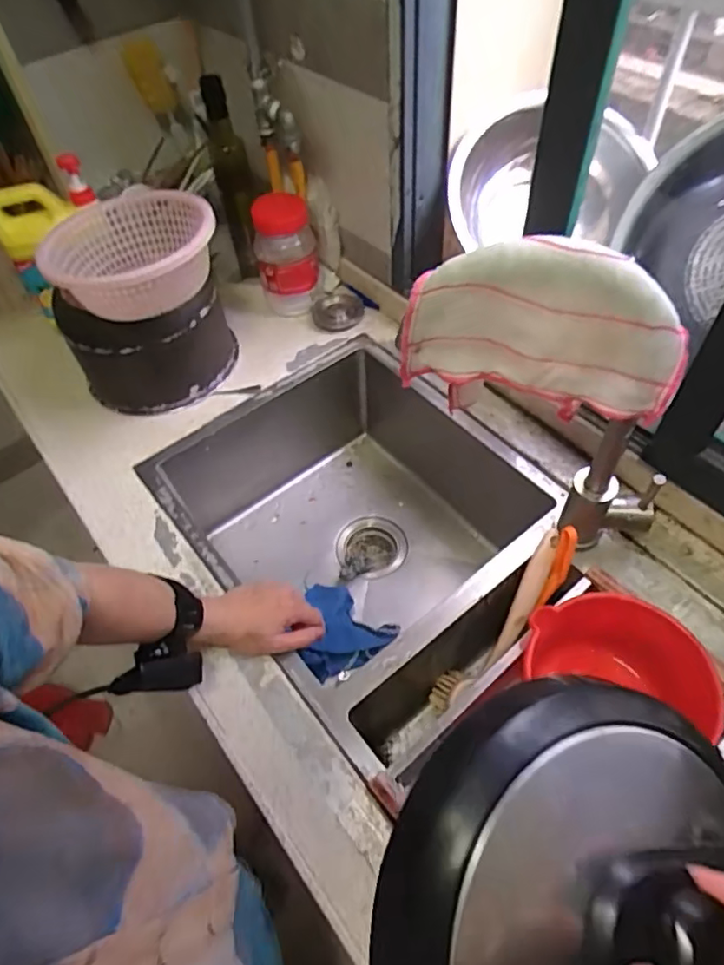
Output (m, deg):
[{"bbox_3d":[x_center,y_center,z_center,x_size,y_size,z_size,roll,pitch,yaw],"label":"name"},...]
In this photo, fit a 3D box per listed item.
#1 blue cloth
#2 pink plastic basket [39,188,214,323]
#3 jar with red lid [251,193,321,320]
[{"bbox_3d":[-0.039,0.201,0.814,0.121,0.041,0.130,-39,60,-22],"label":"blue cloth"},{"bbox_3d":[-0.278,-0.278,0.721,0.195,0.092,0.213,-18,54,-9],"label":"pink plastic basket"},{"bbox_3d":[-0.117,-0.353,0.897,0.088,0.178,0.082,-2,53,2],"label":"jar with red lid"}]

